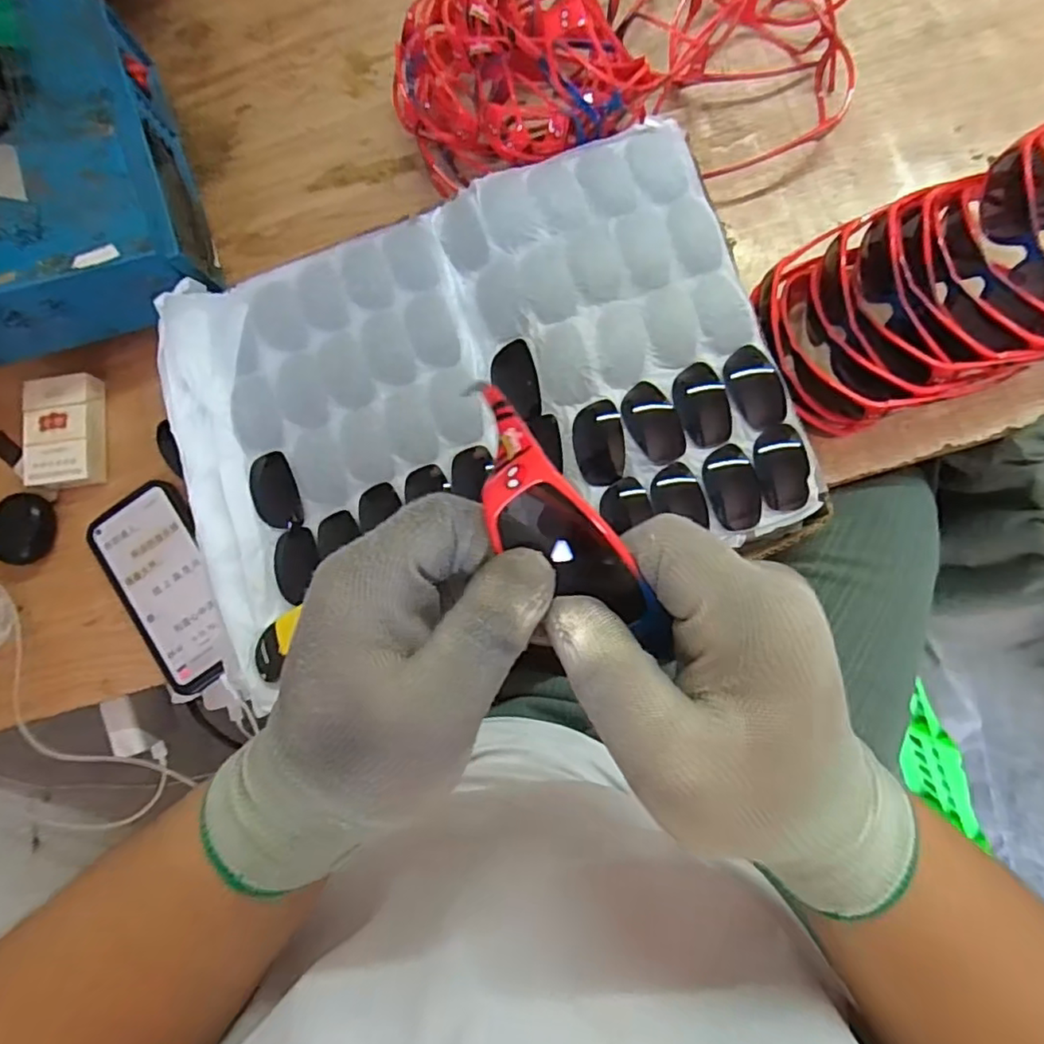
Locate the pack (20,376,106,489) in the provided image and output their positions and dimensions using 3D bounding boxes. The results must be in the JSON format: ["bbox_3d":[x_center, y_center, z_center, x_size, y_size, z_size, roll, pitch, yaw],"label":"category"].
[{"bbox_3d":[-0.379,-0.074,0.498,0.060,0.019,0.088,-4,85,7],"label":"pack"}]

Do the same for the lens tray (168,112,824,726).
[{"bbox_3d":[-0.032,-0.079,0.419,0.397,0.048,0.297,-19,85,0],"label":"lens tray"}]

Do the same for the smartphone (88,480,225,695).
[{"bbox_3d":[-0.282,0.051,0.483,0.075,0.011,0.164,-32,82,3],"label":"smartphone"}]

